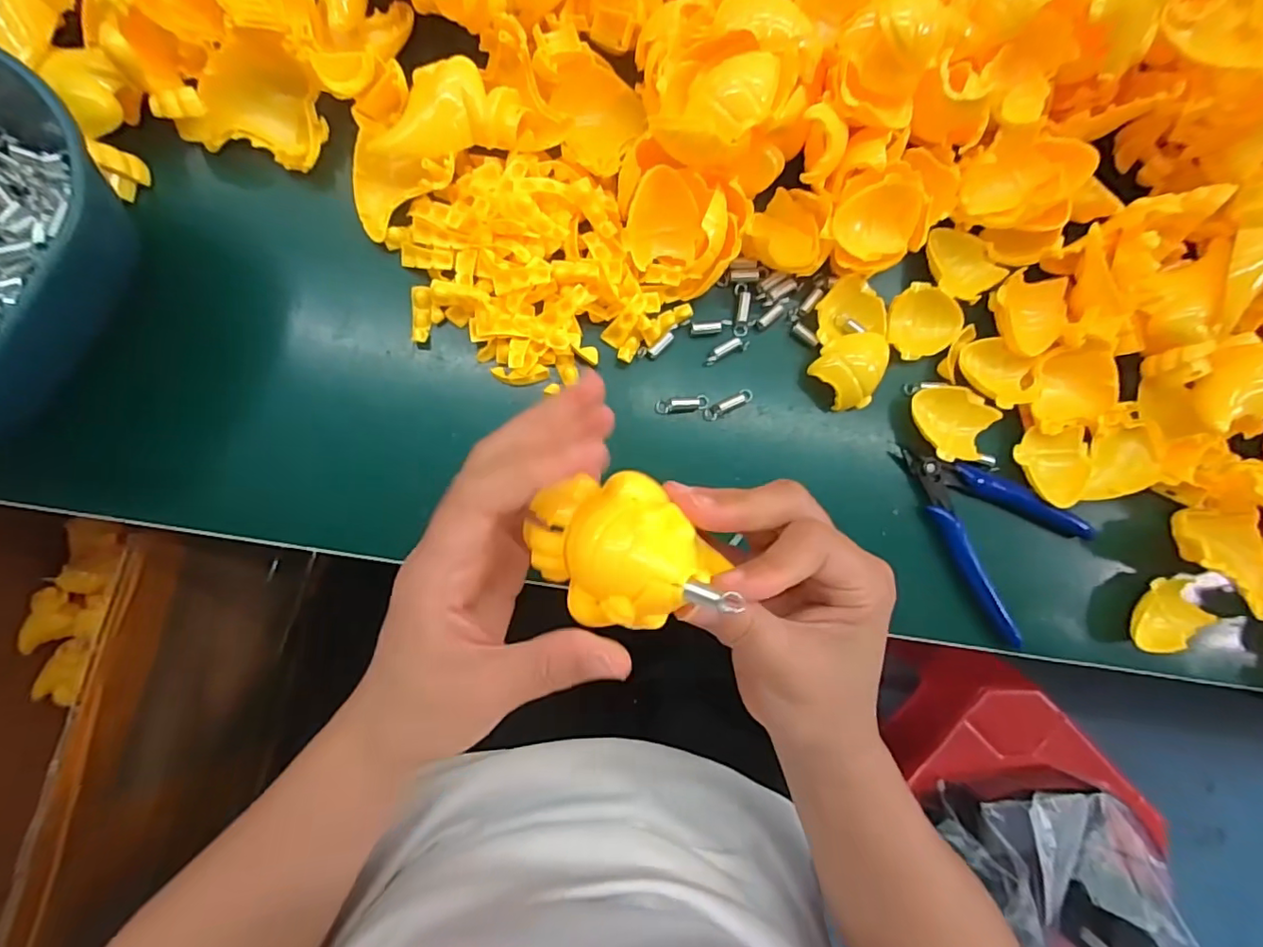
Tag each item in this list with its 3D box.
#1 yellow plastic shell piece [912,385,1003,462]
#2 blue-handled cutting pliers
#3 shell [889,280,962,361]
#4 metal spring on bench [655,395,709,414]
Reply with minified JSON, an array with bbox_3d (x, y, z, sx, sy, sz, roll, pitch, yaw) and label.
[{"bbox_3d":[0.177,-0.029,0.307,0.039,0.012,0.043,-26,89,-8],"label":"yellow plastic shell piece"},{"bbox_3d":[0.206,0.025,0.311,0.070,0.014,0.117,-30,90,-8],"label":"blue-handled cutting pliers"},{"bbox_3d":[0.160,-0.083,0.307,0.039,0.015,0.038,1,85,-7],"label":"shell"},{"bbox_3d":[0.027,-0.037,0.298,0.029,0.010,0.008,-8,87,-7],"label":"metal spring on bench"}]

